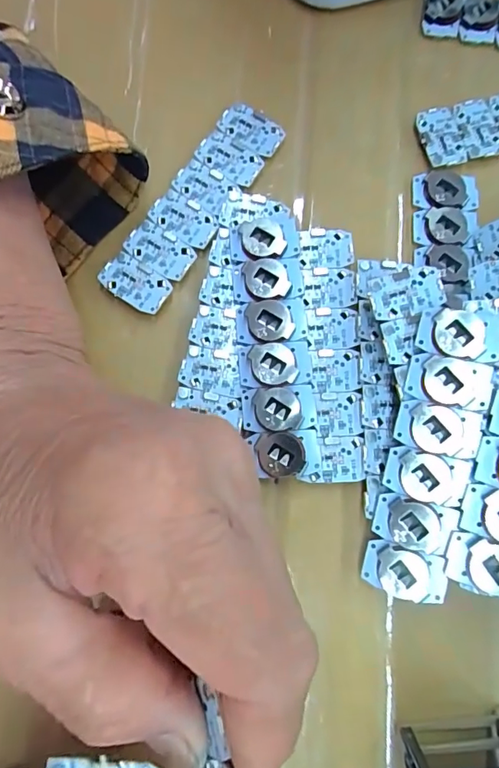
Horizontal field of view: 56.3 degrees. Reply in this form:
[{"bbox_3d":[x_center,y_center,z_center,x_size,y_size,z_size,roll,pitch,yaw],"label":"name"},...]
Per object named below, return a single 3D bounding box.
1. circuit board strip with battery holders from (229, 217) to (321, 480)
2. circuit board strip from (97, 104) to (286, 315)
[{"bbox_3d":[0.009,-0.017,0.191,0.029,0.008,0.107,-4,79,0],"label":"circuit board strip with battery holders"},{"bbox_3d":[-0.024,-0.079,0.207,0.028,0.004,0.105,33,82,6],"label":"circuit board strip"}]

